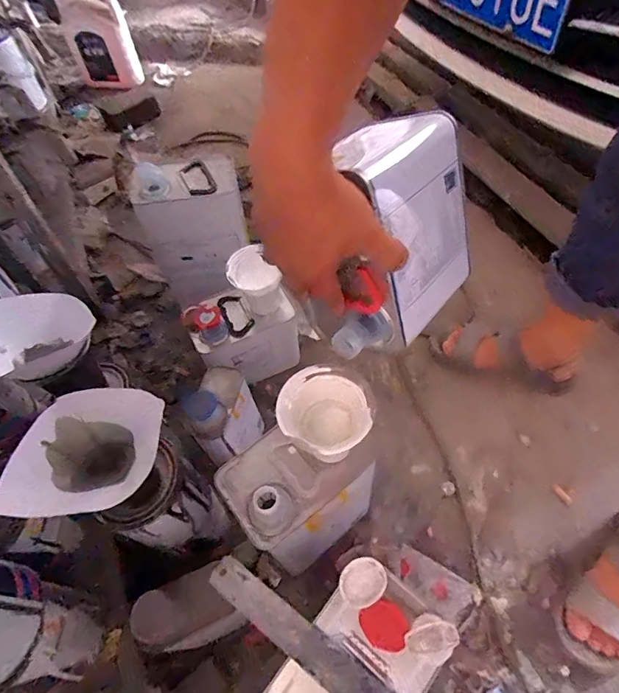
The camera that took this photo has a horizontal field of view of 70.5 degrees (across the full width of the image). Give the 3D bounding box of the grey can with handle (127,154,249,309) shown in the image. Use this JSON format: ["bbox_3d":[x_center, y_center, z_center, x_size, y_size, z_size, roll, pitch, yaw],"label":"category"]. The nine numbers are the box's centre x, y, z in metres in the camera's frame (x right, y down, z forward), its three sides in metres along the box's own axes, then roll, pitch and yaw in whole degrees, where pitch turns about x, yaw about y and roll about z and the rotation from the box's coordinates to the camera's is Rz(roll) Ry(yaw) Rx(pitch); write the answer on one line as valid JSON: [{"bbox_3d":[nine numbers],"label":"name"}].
[{"bbox_3d":[-0.188,-0.174,0.829,0.149,0.318,0.110,-15,55,-5],"label":"grey can with handle"}]

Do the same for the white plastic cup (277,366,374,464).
[{"bbox_3d":[0.014,0.071,0.430,0.081,0.061,0.092,-36,60,-18],"label":"white plastic cup"}]

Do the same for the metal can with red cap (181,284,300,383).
[{"bbox_3d":[-0.112,-0.020,0.787,0.179,0.197,0.125,-31,58,-16],"label":"metal can with red cap"}]

